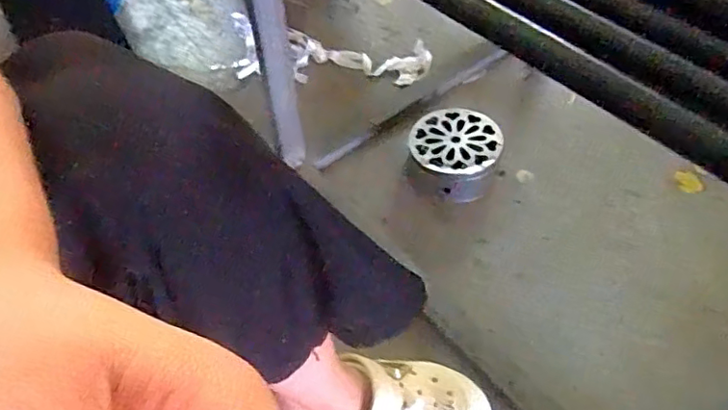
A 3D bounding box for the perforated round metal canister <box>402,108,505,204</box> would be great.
[{"bbox_3d":[0.133,-0.074,0.864,0.135,0.062,0.141,8,54,6],"label":"perforated round metal canister"}]

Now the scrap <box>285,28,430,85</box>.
[{"bbox_3d":[-0.011,-0.268,1.040,0.259,0.020,0.106,4,54,3],"label":"scrap"}]

